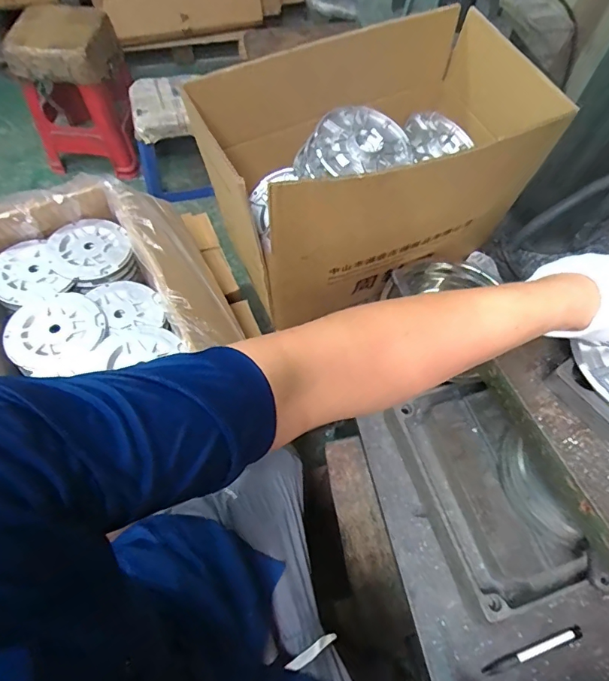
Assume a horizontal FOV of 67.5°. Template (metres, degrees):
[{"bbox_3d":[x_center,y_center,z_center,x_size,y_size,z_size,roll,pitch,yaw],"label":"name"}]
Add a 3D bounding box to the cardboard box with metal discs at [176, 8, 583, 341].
[{"bbox_3d":[0.107,-0.294,0.733,0.463,0.239,0.329,-27,65,-15],"label":"cardboard box with metal discs"}]

